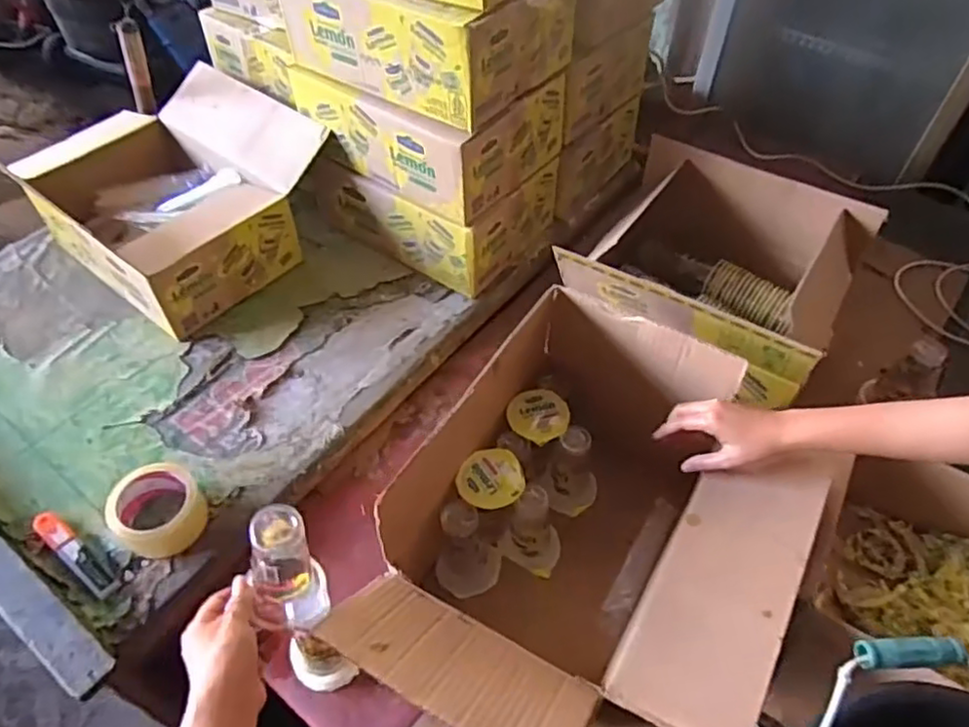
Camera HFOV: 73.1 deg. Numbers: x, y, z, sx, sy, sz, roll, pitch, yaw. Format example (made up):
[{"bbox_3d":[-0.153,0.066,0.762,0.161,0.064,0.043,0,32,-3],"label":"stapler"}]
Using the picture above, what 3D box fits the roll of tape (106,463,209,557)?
[{"bbox_3d":[-0.378,0.165,0.756,0.093,0.059,0.102,1,51,-2],"label":"roll of tape"}]

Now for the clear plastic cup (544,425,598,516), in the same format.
[{"bbox_3d":[0.113,0.132,0.812,0.070,0.117,0.065,1,51,-2],"label":"clear plastic cup"}]

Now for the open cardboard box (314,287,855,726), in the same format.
[{"bbox_3d":[0.128,0.190,0.694,0.362,0.246,0.473,25,54,17],"label":"open cardboard box"}]

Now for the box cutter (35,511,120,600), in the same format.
[{"bbox_3d":[-0.466,0.216,0.743,0.134,0.021,0.025,33,57,22],"label":"box cutter"}]

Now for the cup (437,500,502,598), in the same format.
[{"bbox_3d":[-0.017,0.217,0.746,0.073,0.129,0.069,1,51,-2],"label":"cup"}]

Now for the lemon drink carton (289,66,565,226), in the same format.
[{"bbox_3d":[-0.084,-0.385,0.992,0.338,0.128,0.240,33,57,22],"label":"lemon drink carton"}]

